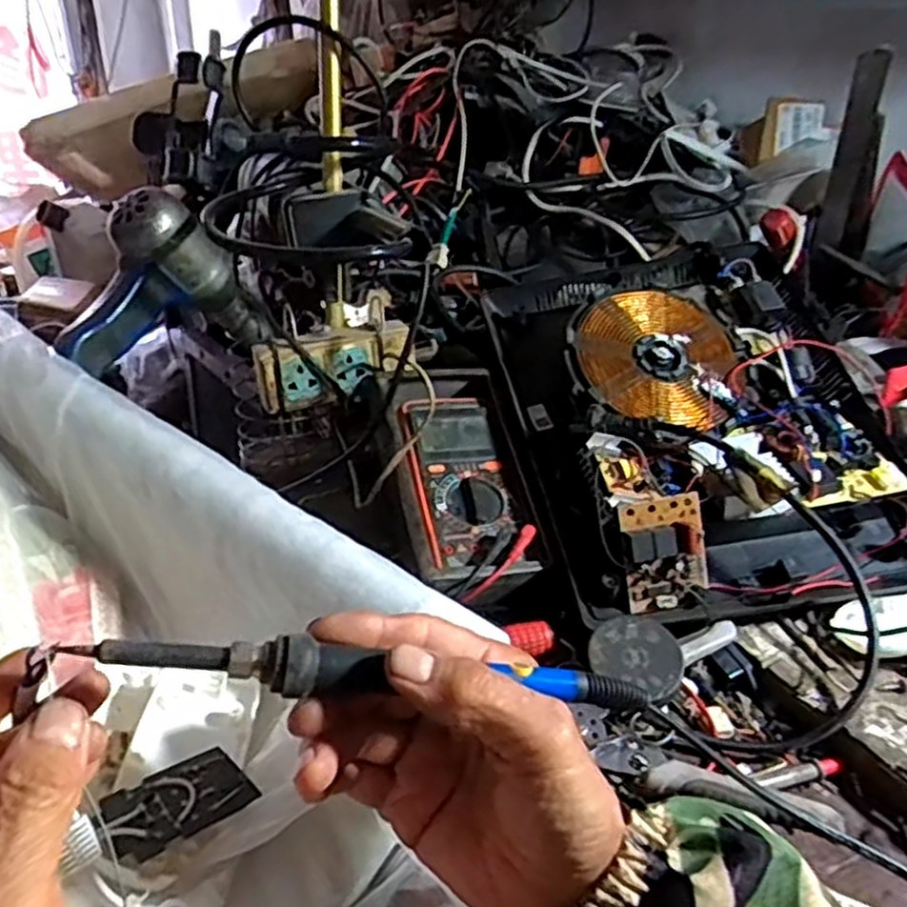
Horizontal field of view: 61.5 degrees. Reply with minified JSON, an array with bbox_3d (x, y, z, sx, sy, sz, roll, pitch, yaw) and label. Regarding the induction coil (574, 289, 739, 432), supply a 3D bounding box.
[{"bbox_3d":[0.175,-0.081,0.649,0.155,0.012,0.140,-33,73,-25],"label":"induction coil"}]

